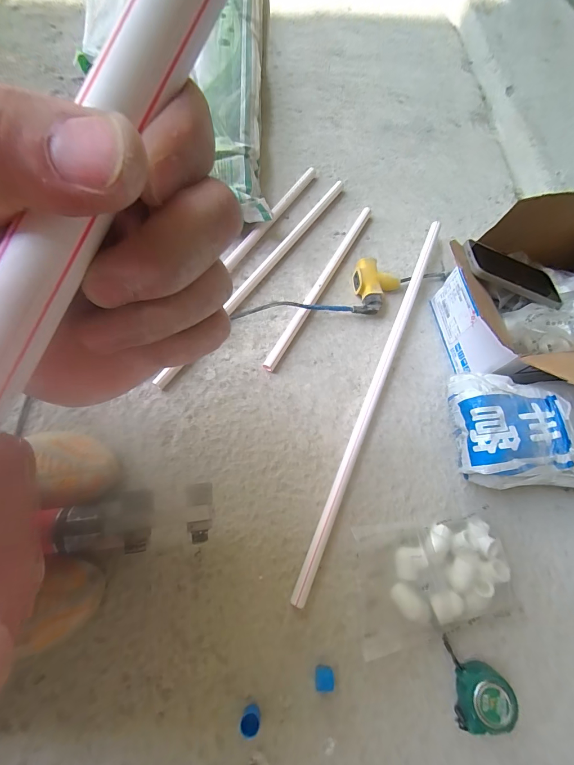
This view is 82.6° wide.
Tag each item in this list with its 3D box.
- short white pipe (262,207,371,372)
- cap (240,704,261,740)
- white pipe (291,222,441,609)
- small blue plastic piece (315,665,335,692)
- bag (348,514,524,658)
[{"bbox_3d":[0.071,-0.205,0.659,0.018,0.020,0.451,28,70,8],"label":"short white pipe"},{"bbox_3d":[-0.044,0.403,0.391,0.023,0.022,0.024,1,69,-2],"label":"cap"},{"bbox_3d":[0.162,-0.014,0.577,0.024,0.029,0.744,24,70,7],"label":"white pipe"},{"bbox_3d":[0.048,0.374,0.412,0.024,0.018,0.020,5,69,0],"label":"small blue plastic piece"},{"bbox_3d":[0.207,0.271,0.454,0.229,0.037,0.149,-5,69,-4],"label":"bag"}]

